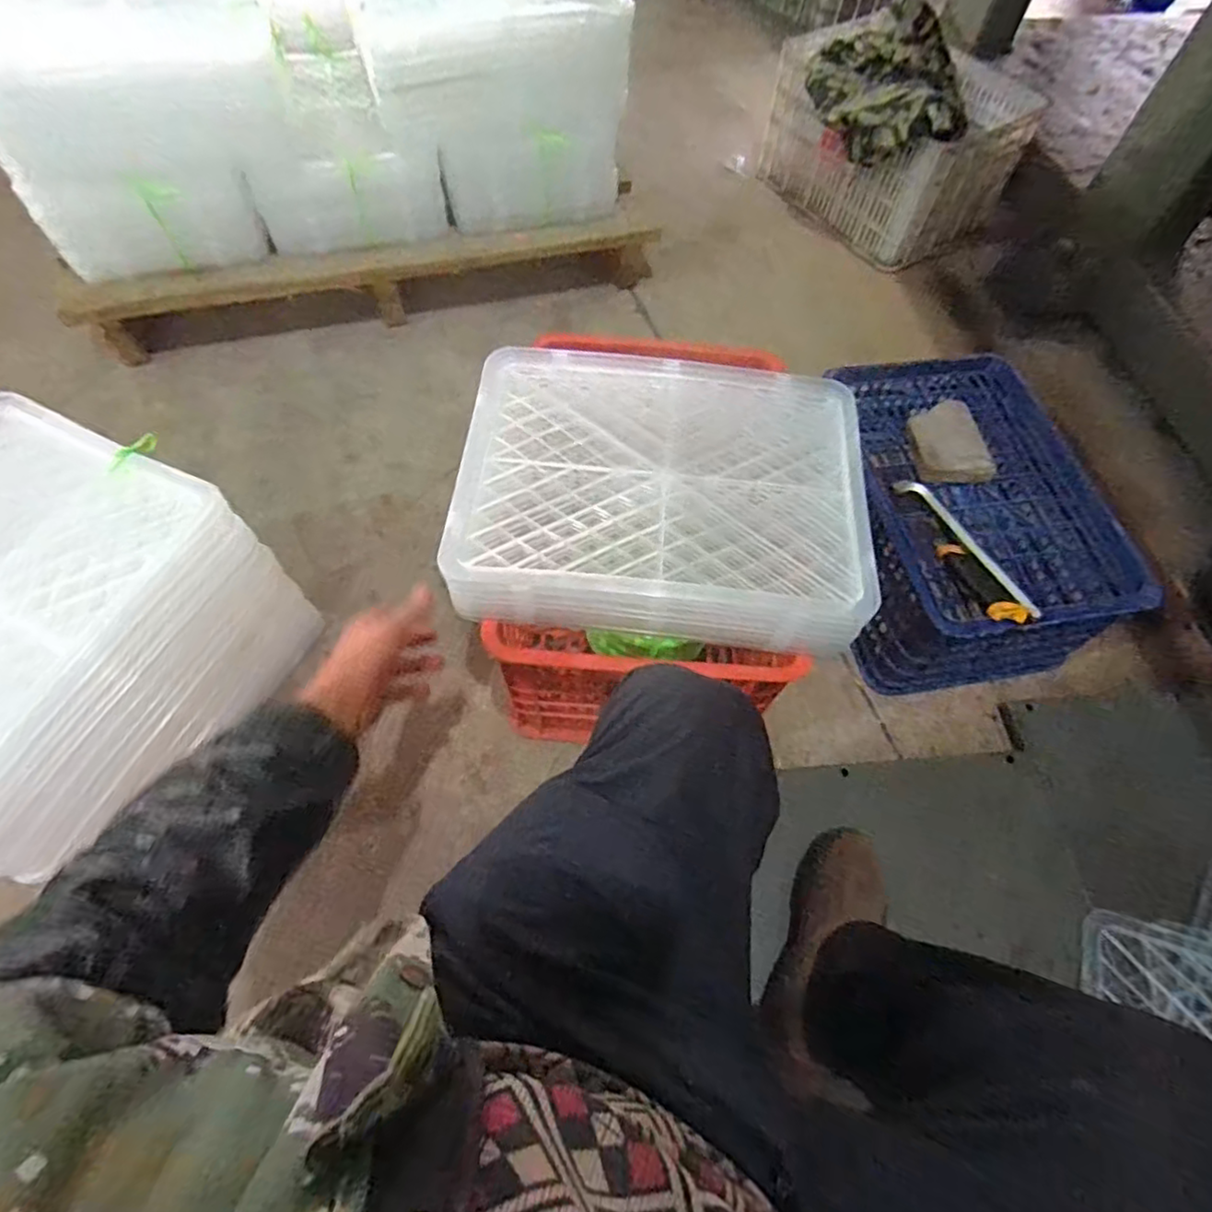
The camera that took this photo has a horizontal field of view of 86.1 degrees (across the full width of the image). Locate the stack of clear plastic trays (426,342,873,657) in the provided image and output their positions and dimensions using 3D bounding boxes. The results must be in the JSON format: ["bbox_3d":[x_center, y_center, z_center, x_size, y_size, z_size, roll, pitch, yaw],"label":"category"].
[{"bbox_3d":[0.062,-0.128,0.706,0.418,0.082,0.322,6,62,0],"label":"stack of clear plastic trays"}]

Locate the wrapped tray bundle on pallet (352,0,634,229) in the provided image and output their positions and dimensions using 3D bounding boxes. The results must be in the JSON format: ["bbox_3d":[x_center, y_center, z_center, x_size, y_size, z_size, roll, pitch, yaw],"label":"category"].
[{"bbox_3d":[-0.243,-1.051,1.184,0.396,0.344,0.677,-16,64,-11],"label":"wrapped tray bundle on pallet"}]

